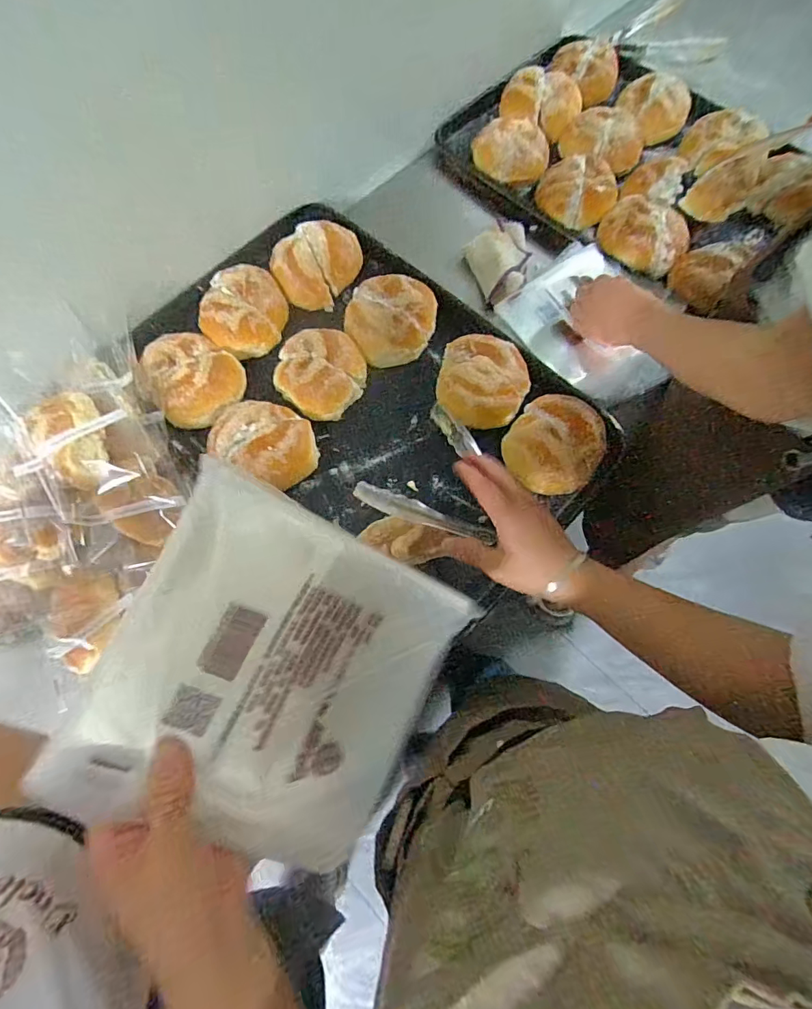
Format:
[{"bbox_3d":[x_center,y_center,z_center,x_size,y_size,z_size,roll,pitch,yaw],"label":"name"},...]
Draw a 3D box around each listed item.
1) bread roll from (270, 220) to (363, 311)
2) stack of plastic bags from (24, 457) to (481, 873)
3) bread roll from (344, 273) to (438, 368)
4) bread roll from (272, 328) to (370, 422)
[{"bbox_3d":[-0.130,-0.348,0.702,0.102,0.052,0.127,35,76,11],"label":"bread roll"},{"bbox_3d":[-0.074,0.106,0.296,0.190,0.020,0.191,30,84,-23],"label":"stack of plastic bags"},{"bbox_3d":[-0.024,-0.251,0.675,0.120,0.072,0.114,0,72,1],"label":"bread roll"},{"bbox_3d":[-0.119,-0.179,0.650,0.125,0.060,0.116,0,72,1],"label":"bread roll"}]

